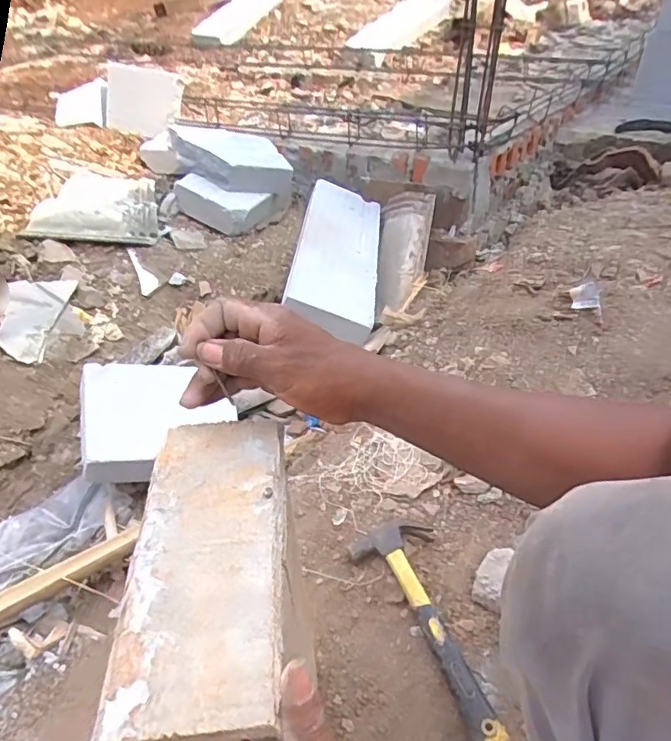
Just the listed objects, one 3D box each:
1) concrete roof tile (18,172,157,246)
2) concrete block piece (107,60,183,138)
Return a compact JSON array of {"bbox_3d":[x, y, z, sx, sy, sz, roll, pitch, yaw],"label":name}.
[{"bbox_3d":[-0.570,-0.403,1.328,0.262,0.027,0.293,5,47,-15],"label":"concrete roof tile"},{"bbox_3d":[-0.591,-0.833,1.688,0.247,0.193,0.068,11,35,5],"label":"concrete block piece"}]

